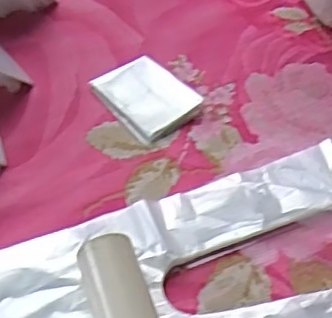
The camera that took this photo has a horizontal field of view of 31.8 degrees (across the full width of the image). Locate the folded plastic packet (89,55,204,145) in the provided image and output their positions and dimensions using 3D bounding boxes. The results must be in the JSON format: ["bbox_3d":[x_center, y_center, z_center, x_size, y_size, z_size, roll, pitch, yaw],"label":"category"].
[{"bbox_3d":[-0.016,-0.058,0.516,0.067,0.015,0.080,-32,59,-24],"label":"folded plastic packet"}]

